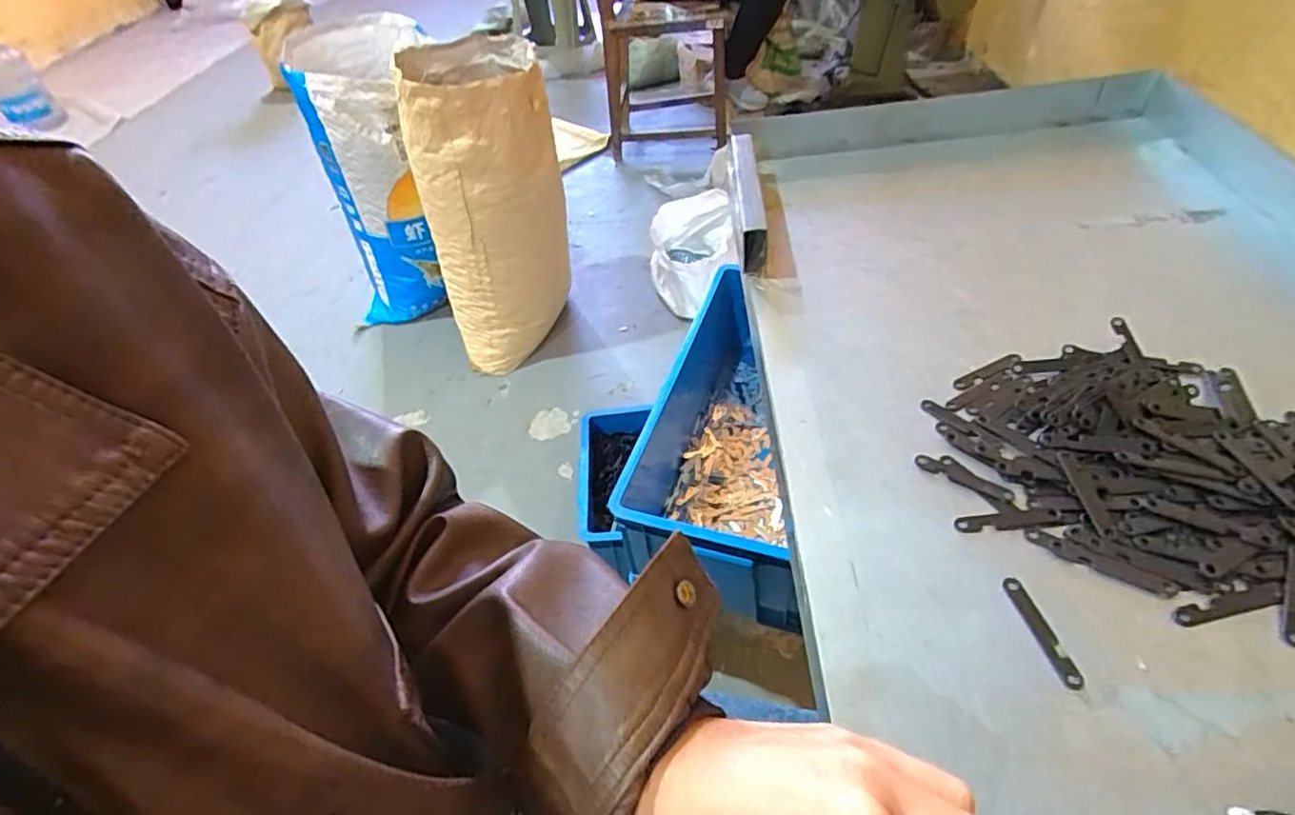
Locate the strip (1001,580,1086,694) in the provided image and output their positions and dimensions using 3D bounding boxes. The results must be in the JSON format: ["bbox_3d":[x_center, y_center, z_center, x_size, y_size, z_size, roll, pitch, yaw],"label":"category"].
[{"bbox_3d":[0.181,0.102,0.289,0.009,0.004,0.052,-12,46,-4],"label":"strip"}]

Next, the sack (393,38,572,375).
[{"bbox_3d":[-0.389,-0.514,1.586,0.324,0.655,0.429,-16,47,-8],"label":"sack"}]

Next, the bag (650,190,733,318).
[{"bbox_3d":[0.127,-0.455,1.879,0.233,0.229,0.369,0,46,8],"label":"bag"}]

